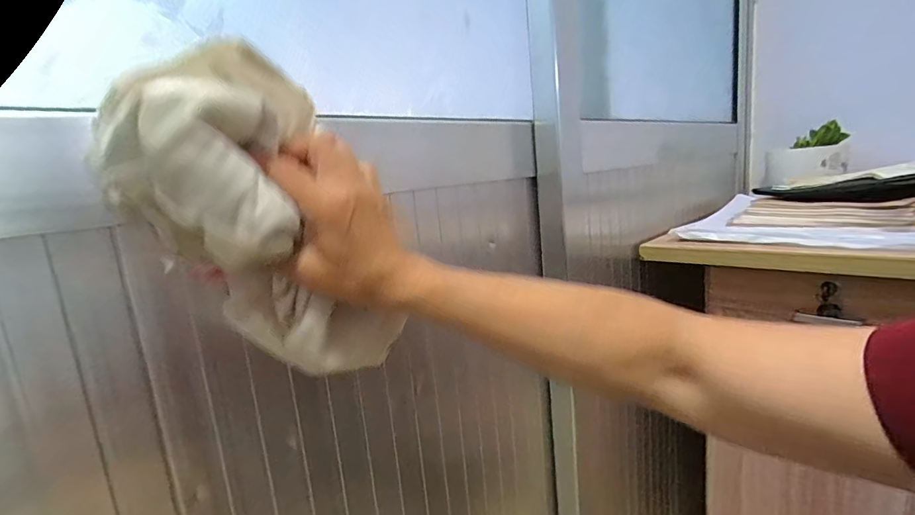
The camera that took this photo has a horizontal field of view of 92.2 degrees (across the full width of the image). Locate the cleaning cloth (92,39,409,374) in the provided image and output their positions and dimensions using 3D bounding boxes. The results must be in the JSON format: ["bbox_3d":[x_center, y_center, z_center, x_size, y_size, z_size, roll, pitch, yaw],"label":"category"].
[{"bbox_3d":[-0.108,-0.012,0.282,0.038,0.225,0.122,7,41,40],"label":"cleaning cloth"}]

